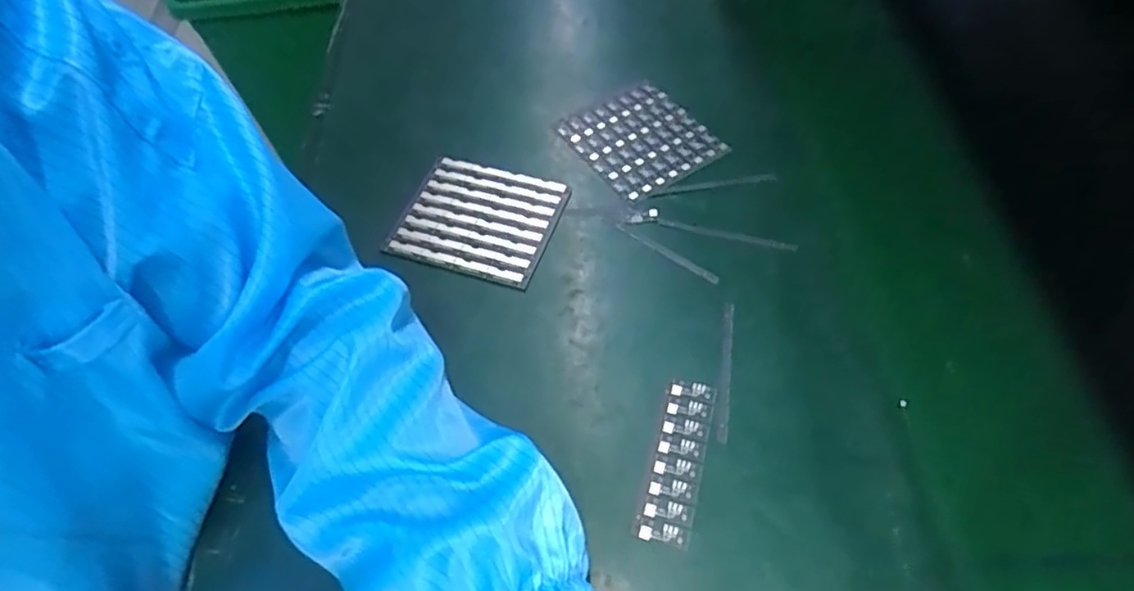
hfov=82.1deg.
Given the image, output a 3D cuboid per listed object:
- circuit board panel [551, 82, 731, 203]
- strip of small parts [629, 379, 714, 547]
[{"bbox_3d":[0.055,-0.127,0.512,0.086,0.008,0.114,-31,59,-16],"label":"circuit board panel"},{"bbox_3d":[0.061,0.091,0.363,0.029,0.004,0.092,12,59,12],"label":"strip of small parts"}]

